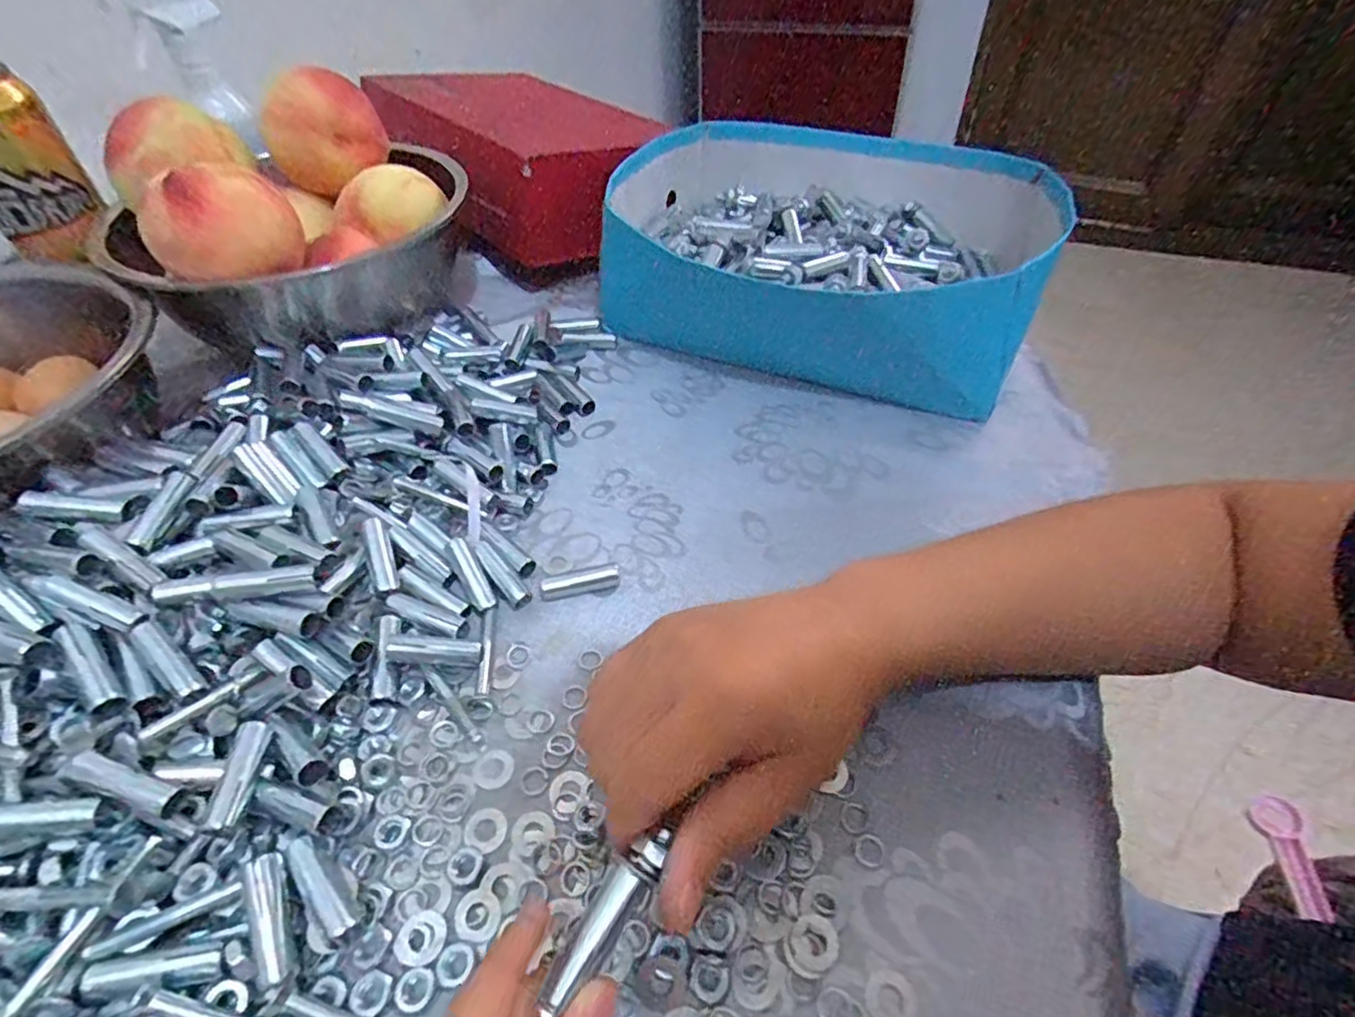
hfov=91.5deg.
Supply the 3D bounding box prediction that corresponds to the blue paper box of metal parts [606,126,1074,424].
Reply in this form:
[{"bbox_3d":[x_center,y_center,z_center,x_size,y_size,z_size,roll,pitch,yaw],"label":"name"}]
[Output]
[{"bbox_3d":[0.104,-0.197,0.497,0.306,0.096,0.229,18,49,17],"label":"blue paper box of metal parts"}]

